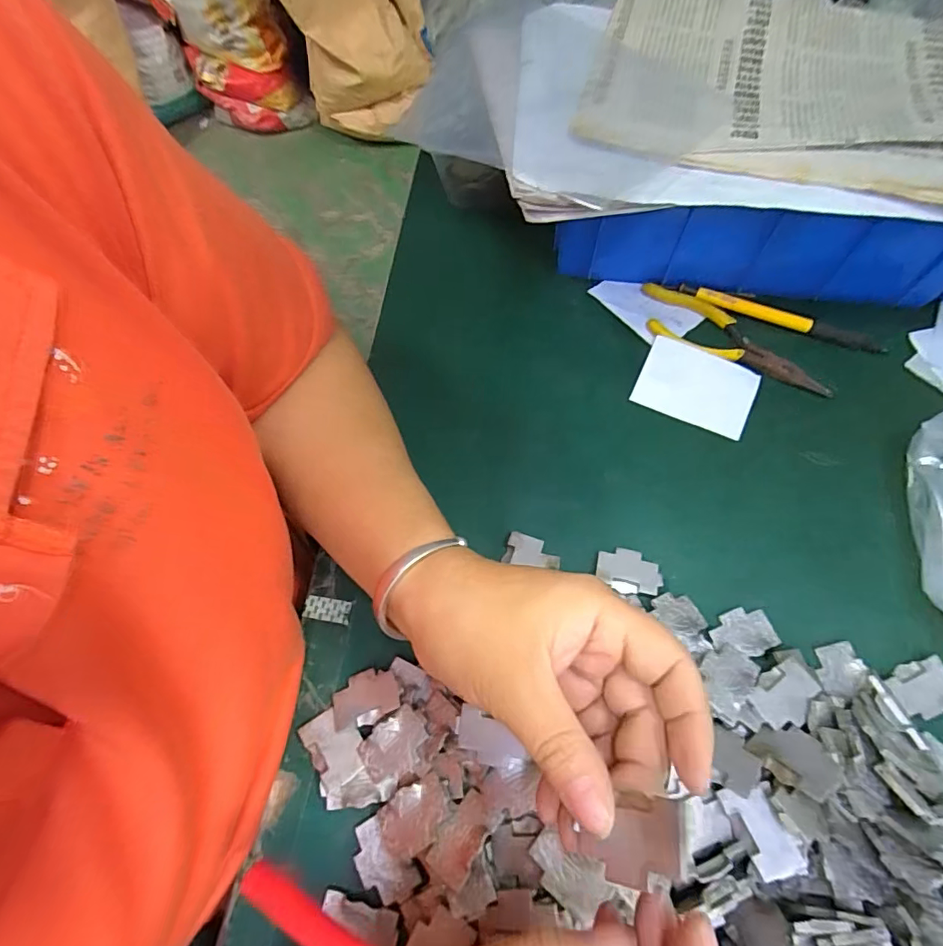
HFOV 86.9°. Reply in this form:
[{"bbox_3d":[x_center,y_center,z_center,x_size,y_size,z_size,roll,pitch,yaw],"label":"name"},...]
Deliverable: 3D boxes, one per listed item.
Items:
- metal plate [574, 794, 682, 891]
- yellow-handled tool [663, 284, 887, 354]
[{"bbox_3d":[0.050,0.116,0.156,0.035,0.004,0.021,-27,42,33],"label":"metal plate"},{"bbox_3d":[0.216,-0.112,0.355,0.147,0.009,0.012,22,68,11],"label":"yellow-handled tool"}]

